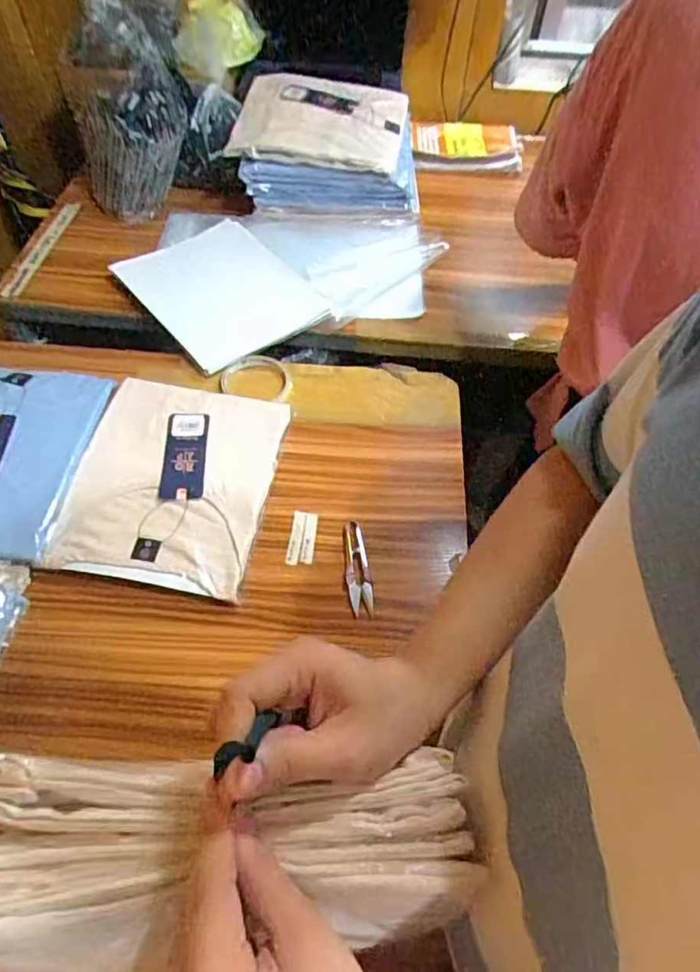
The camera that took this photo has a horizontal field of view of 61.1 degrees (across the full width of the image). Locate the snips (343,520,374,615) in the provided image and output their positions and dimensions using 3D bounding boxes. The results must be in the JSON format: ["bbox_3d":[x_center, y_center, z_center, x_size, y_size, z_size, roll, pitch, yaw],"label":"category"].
[{"bbox_3d":[0.008,0.083,0.616,0.024,0.009,0.100,-4,56,-7],"label":"snips"}]

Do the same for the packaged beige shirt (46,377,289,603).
[{"bbox_3d":[-0.190,-0.011,0.651,0.197,0.029,0.250,9,55,2],"label":"packaged beige shirt"}]

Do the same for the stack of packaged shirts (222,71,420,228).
[{"bbox_3d":[-0.037,-0.529,0.951,0.286,0.138,0.190,0,55,-2],"label":"stack of packaged shirts"}]

